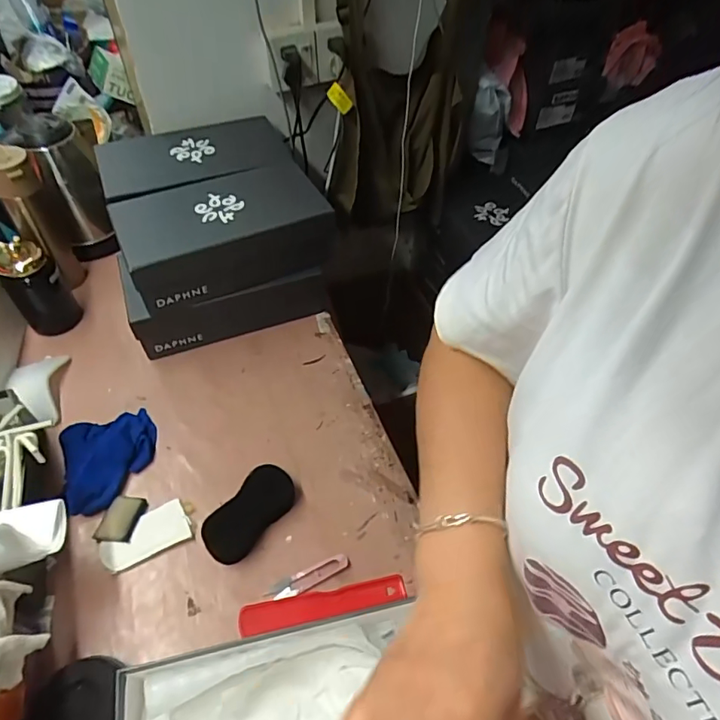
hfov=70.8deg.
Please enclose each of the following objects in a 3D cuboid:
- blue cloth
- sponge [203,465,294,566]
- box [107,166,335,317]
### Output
[{"bbox_3d":[-0.335,0.128,0.676,0.111,0.034,0.121,-15,54,-15],"label":"blue cloth"},{"bbox_3d":[-0.139,0.192,0.640,0.057,0.032,0.128,33,56,21],"label":"sponge"},{"bbox_3d":[-0.205,-0.204,0.782,0.301,0.099,0.172,-21,55,-19],"label":"box"}]

